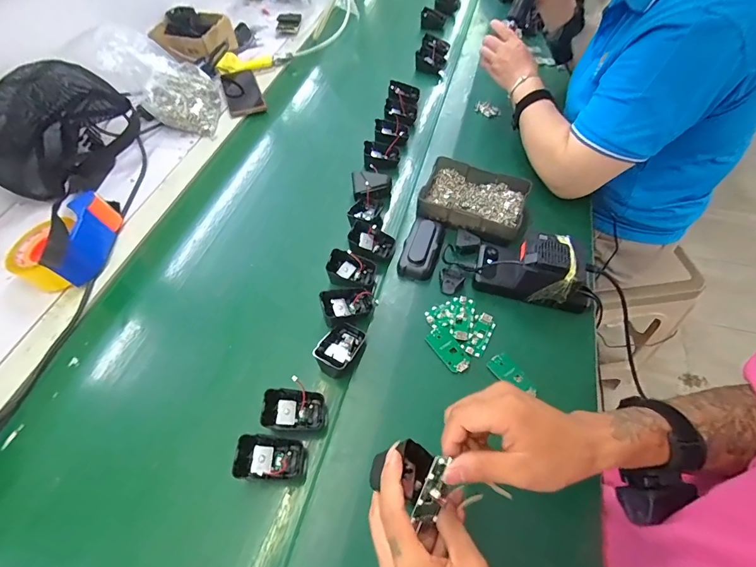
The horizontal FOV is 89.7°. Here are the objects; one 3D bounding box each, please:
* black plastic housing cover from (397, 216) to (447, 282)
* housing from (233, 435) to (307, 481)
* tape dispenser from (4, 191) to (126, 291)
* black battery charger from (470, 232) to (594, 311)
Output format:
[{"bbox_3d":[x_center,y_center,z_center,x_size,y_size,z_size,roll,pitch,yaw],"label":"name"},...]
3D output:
[{"bbox_3d":[0.067,-0.059,0.574,0.049,0.023,0.108,14,58,12],"label":"black plastic housing cover"},{"bbox_3d":[-0.114,0.187,0.410,0.075,0.020,0.044,14,59,-20],"label":"housing"},{"bbox_3d":[-0.479,-0.068,0.580,0.107,0.075,0.164,-1,56,2],"label":"tape dispenser"},{"bbox_3d":[0.215,-0.027,0.514,0.152,0.066,0.072,12,58,11],"label":"black battery charger"}]

